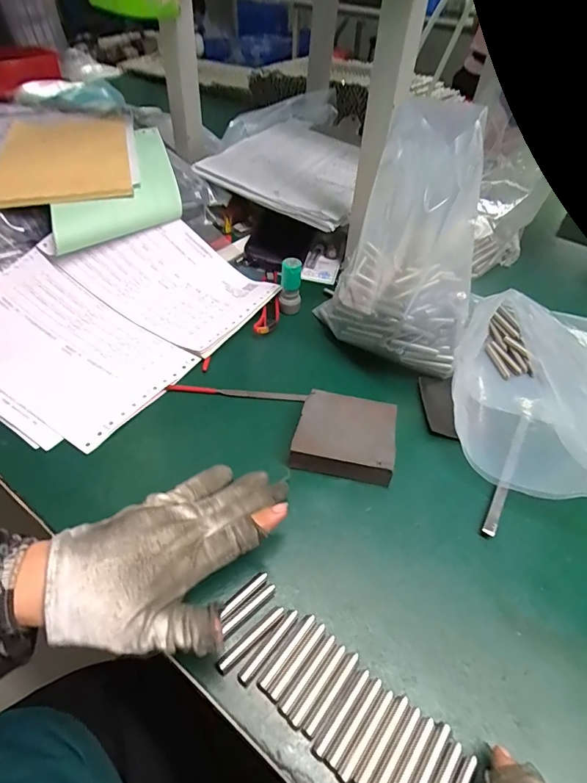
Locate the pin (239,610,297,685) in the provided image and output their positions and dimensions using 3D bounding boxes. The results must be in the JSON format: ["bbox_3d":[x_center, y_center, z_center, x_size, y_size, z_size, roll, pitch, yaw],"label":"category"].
[{"bbox_3d":[-0.014,0.151,0.256,0.007,0.004,0.048,33,53,24],"label":"pin"}]

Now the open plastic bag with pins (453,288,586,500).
[{"bbox_3d":[0.207,-0.007,0.352,0.134,0.116,0.171,33,53,24],"label":"open plastic bag with pins"}]

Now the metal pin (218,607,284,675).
[{"bbox_3d":[-0.025,0.148,0.259,0.048,0.004,0.007,-32,57,-29],"label":"metal pin"}]

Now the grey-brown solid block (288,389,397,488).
[{"bbox_3d":[0.043,0.039,0.358,0.079,0.027,0.075,12,47,7],"label":"grey-brown solid block"}]

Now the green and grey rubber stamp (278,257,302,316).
[{"bbox_3d":[-0.003,-0.115,0.473,0.023,0.056,0.022,2,47,-2],"label":"green and grey rubber stamp"}]

